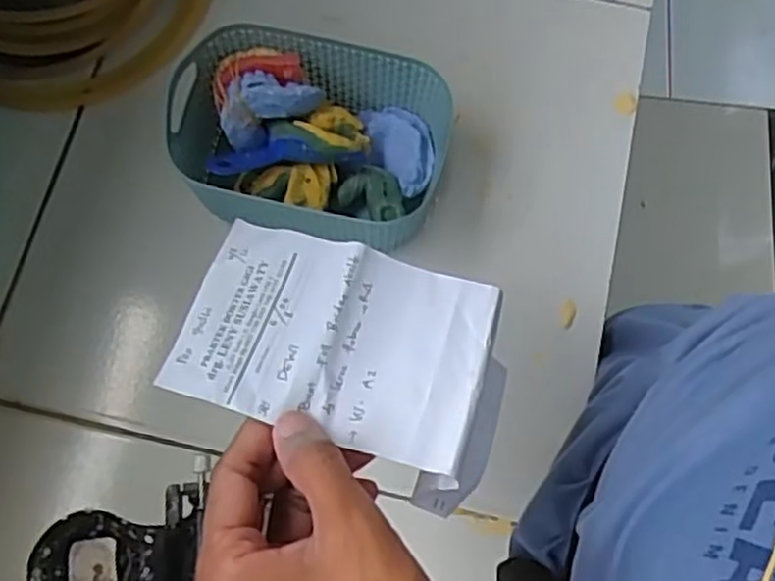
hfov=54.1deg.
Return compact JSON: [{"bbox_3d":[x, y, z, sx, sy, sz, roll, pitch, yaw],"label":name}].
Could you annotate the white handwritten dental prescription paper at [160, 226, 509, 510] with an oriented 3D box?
[{"bbox_3d":[-0.018,0.022,0.304,0.129,0.022,0.087,20,74,4],"label":"white handwritten dental prescription paper"}]

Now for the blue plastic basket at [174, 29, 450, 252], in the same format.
[{"bbox_3d":[-0.048,-0.094,0.506,0.176,0.081,0.127,15,74,3],"label":"blue plastic basket"}]

